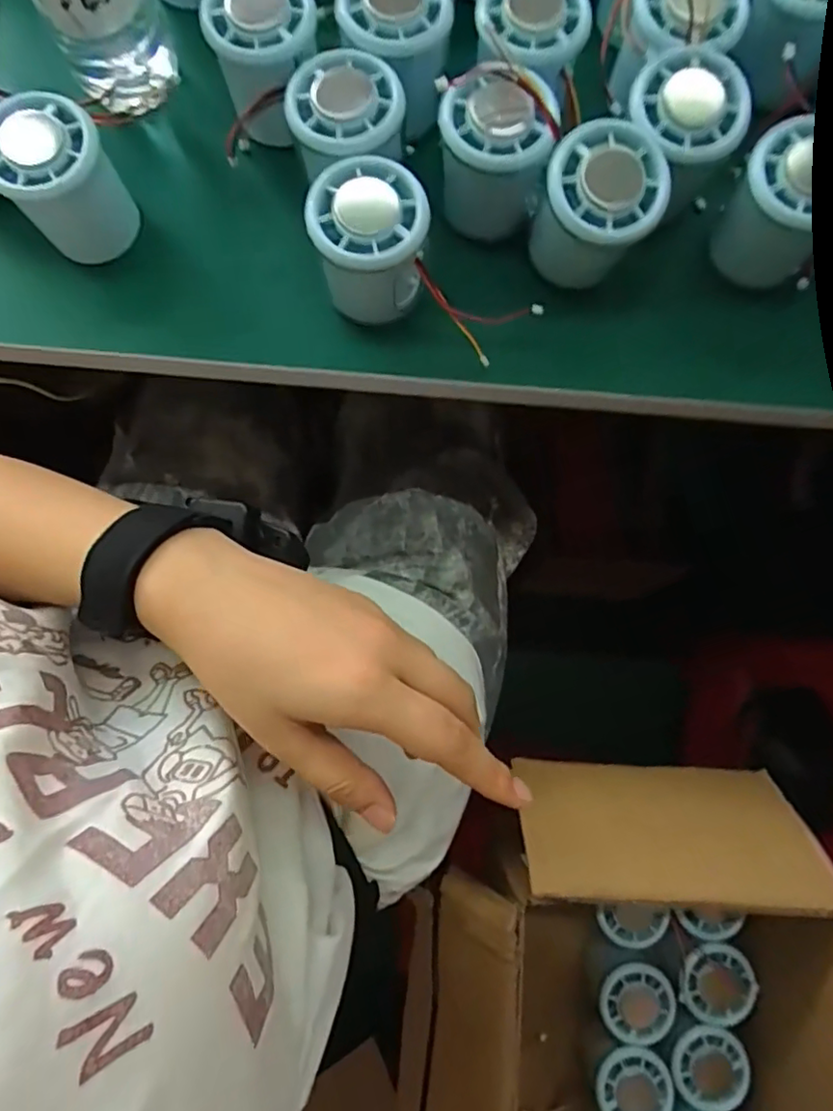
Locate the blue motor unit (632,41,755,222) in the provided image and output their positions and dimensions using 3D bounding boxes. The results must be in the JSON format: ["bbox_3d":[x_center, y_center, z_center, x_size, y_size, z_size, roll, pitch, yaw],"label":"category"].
[{"bbox_3d":[0.131,-0.210,0.303,0.053,0.059,0.055,0,79,-1],"label":"blue motor unit"}]

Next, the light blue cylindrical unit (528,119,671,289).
[{"bbox_3d":[0.090,-0.171,0.297,0.054,0.062,0.053,0,79,-1],"label":"light blue cylindrical unit"}]

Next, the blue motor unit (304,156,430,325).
[{"bbox_3d":[-0.023,-0.157,0.295,0.057,0.055,0.055,0,79,-1],"label":"blue motor unit"}]

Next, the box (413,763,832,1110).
[{"bbox_3d":[0.145,0.388,0.408,0.261,0.170,0.446,-1,79,-1],"label":"box"}]

